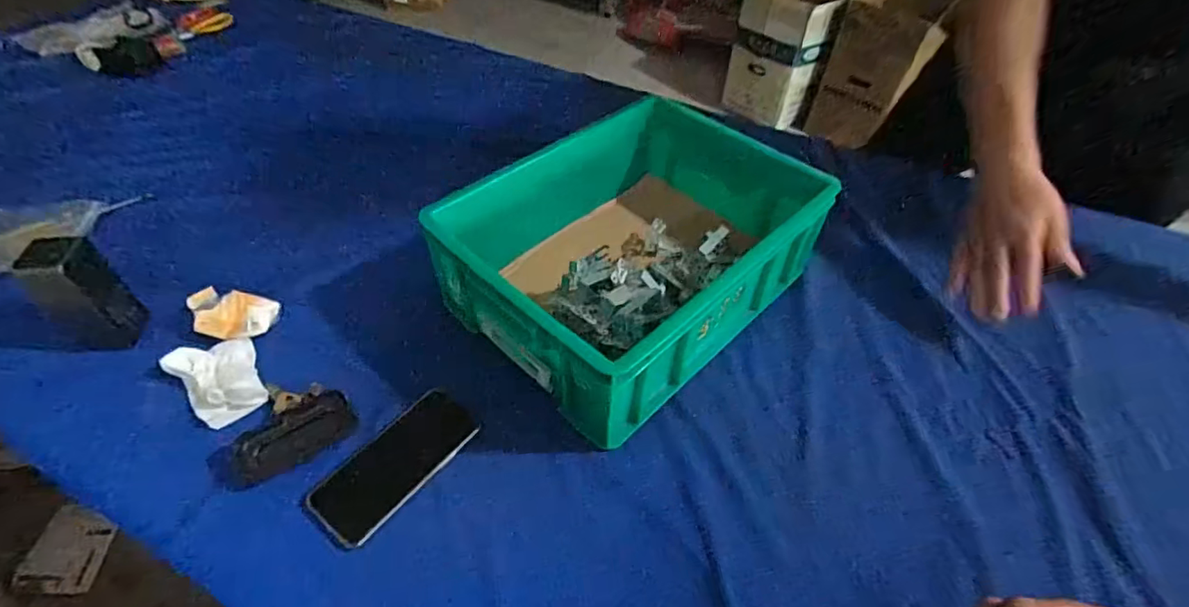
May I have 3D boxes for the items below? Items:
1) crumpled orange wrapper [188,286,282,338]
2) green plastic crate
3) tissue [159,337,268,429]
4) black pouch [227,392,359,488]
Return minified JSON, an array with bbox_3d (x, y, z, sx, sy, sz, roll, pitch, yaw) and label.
[{"bbox_3d":[-0.427,0.013,0.653,0.081,0.042,0.062,4,48,2],"label":"crumpled orange wrapper"},{"bbox_3d":[0.046,-0.075,0.688,0.411,0.147,0.317,-36,58,-29],"label":"green plastic crate"},{"bbox_3d":[-0.405,0.079,0.603,0.077,0.022,0.112,-35,58,-28],"label":"tissue"},{"bbox_3d":[-0.304,0.135,0.558,0.118,0.022,0.056,-25,54,-22],"label":"black pouch"}]

